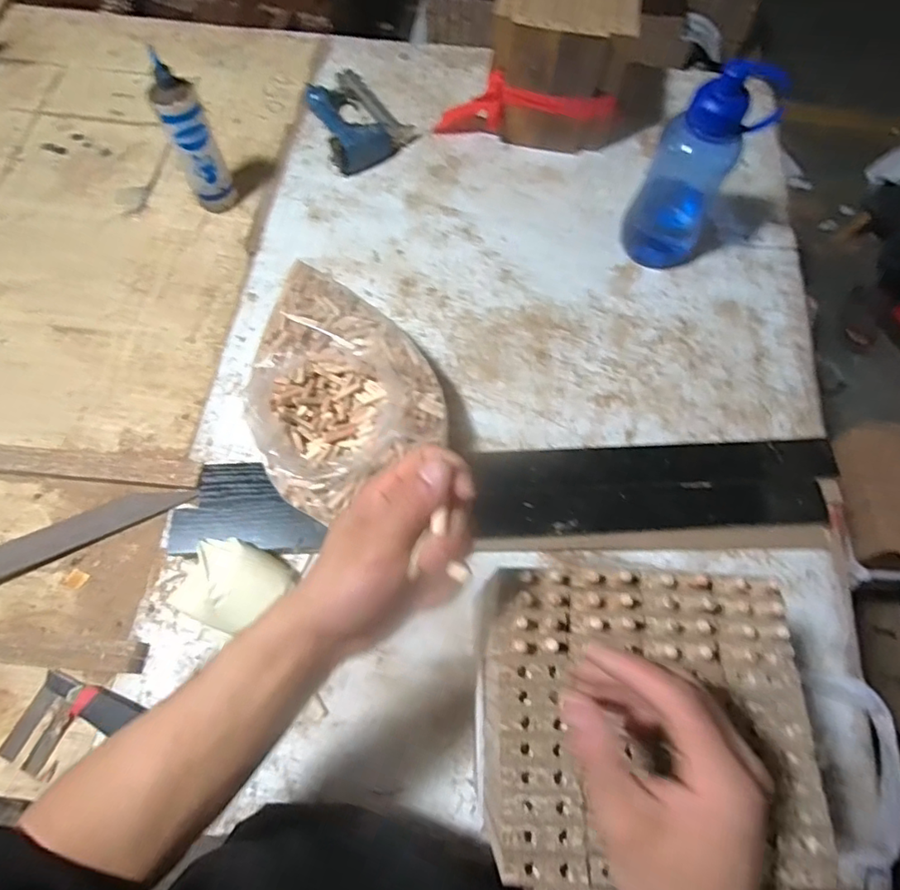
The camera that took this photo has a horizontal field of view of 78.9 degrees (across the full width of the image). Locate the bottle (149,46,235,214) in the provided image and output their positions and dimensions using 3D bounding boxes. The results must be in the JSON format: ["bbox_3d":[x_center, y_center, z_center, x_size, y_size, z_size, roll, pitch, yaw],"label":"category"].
[{"bbox_3d":[-0.351,-0.411,0.752,0.053,0.207,0.047,-22,70,-11],"label":"bottle"}]

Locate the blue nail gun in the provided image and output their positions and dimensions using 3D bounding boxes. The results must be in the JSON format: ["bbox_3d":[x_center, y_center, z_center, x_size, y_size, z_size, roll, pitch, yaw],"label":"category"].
[{"bbox_3d":[-0.148,-0.543,0.894,0.146,0.054,0.214,-23,70,-11],"label":"blue nail gun"}]

